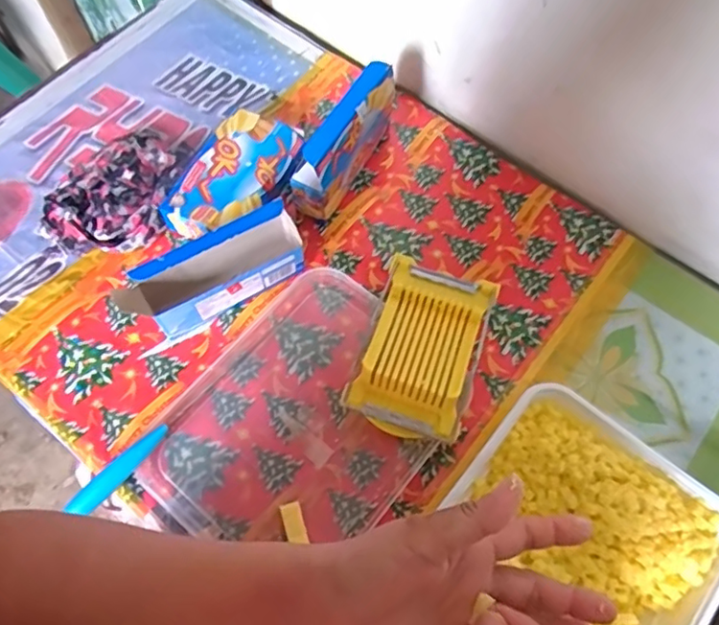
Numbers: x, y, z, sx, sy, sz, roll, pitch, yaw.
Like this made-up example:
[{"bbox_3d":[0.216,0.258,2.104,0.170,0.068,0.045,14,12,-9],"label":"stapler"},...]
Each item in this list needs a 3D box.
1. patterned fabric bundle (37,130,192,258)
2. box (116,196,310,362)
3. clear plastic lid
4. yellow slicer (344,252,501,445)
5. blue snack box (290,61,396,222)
[{"bbox_3d":[-0.293,-0.154,0.706,0.137,0.049,0.196,26,68,9],"label":"patterned fabric bundle"},{"bbox_3d":[-0.159,-0.045,0.625,0.200,0.111,0.056,-29,70,-14],"label":"box"},{"bbox_3d":[-0.054,0.114,0.612,0.235,0.013,0.301,37,70,13],"label":"clear plastic lid"},{"bbox_3d":[0.067,0.036,0.619,0.116,0.055,0.184,18,67,6],"label":"yellow slicer"},{"bbox_3d":[-0.015,-0.205,0.701,0.046,0.111,0.187,29,68,10],"label":"blue snack box"}]

